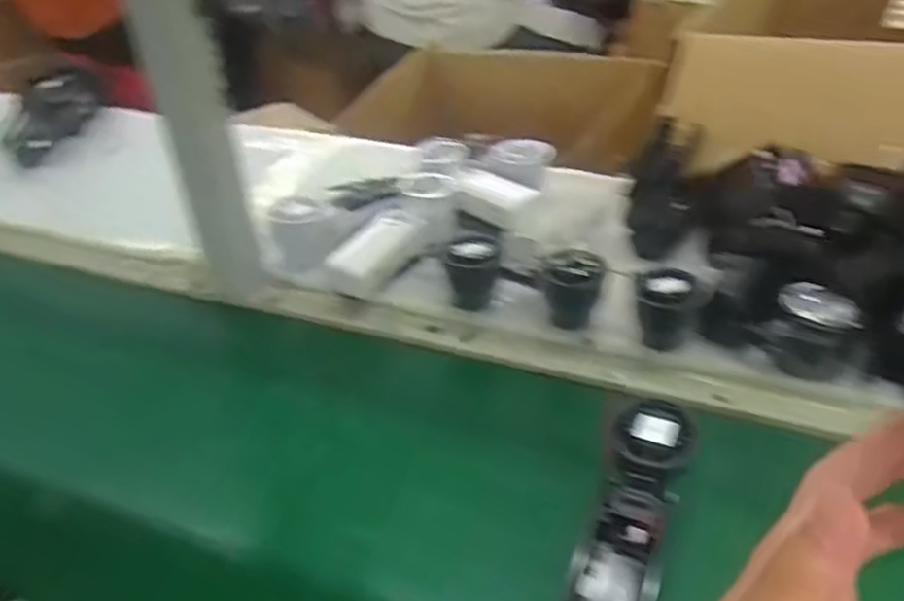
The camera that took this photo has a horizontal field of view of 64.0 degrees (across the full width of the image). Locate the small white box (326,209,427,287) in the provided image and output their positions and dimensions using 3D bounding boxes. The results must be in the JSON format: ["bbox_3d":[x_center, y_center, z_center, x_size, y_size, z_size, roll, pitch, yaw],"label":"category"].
[{"bbox_3d":[-0.067,-0.044,0.669,0.052,0.036,0.101,16,41,23],"label":"small white box"}]

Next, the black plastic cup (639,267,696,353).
[{"bbox_3d":[0.171,0.007,0.581,0.049,0.049,0.038,10,41,17],"label":"black plastic cup"}]

